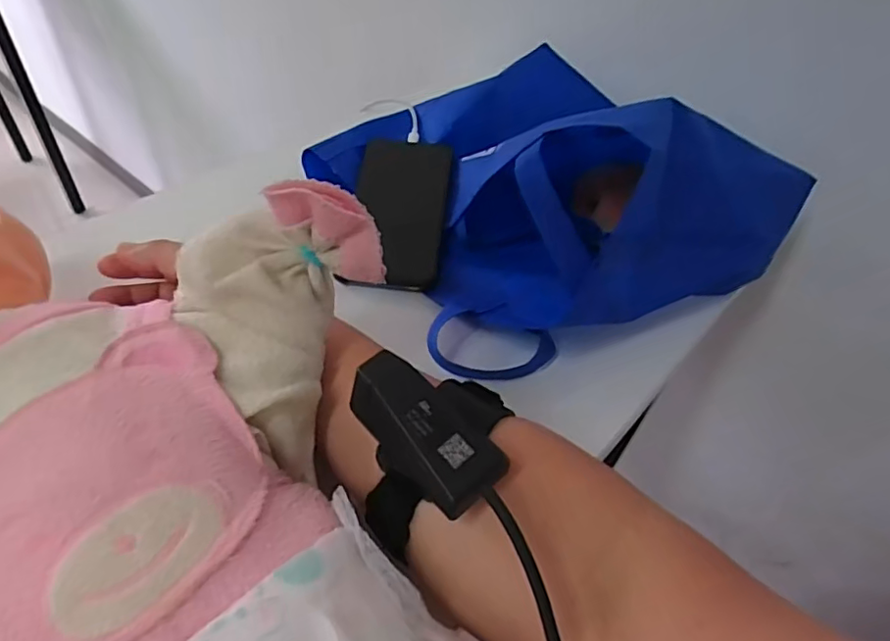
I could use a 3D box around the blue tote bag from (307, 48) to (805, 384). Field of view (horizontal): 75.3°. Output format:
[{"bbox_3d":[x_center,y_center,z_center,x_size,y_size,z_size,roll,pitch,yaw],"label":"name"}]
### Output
[{"bbox_3d":[0.078,-0.132,0.447,0.282,0.131,0.298,-20,52,-24],"label":"blue tote bag"}]

